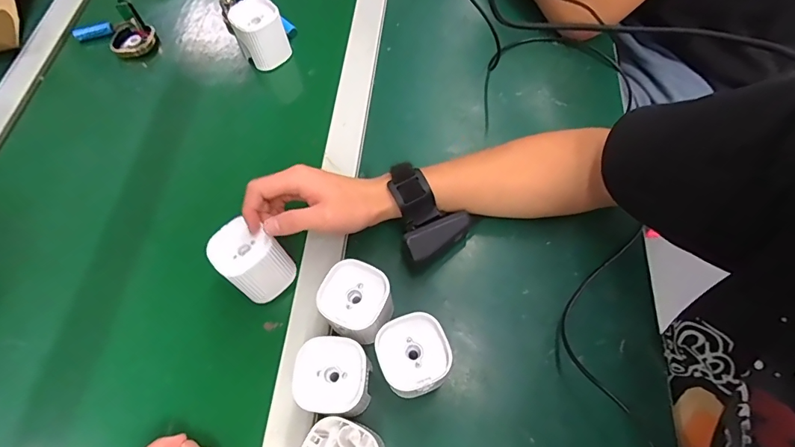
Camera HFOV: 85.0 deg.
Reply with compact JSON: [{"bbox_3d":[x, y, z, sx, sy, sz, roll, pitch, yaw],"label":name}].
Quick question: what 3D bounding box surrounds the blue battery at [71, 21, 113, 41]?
[{"bbox_3d":[-0.421,-0.267,0.601,0.049,0.015,0.017,-17,64,-4],"label":"blue battery"}]

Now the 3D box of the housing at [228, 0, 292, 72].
[{"bbox_3d":[-0.170,-0.237,0.547,0.054,0.066,0.055,-26,65,-9],"label":"housing"}]

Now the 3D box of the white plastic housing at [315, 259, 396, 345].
[{"bbox_3d":[-0.035,0.073,0.381,0.054,0.065,0.056,25,68,15],"label":"white plastic housing"}]

